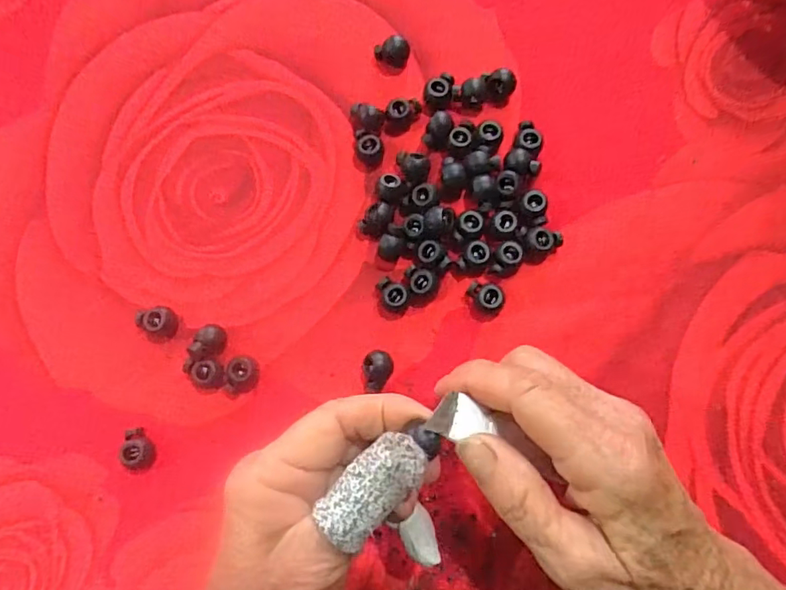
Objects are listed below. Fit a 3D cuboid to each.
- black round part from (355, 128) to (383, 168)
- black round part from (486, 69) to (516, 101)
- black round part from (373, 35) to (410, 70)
[{"bbox_3d":[-0.013,-0.080,0.287,0.015,0.011,0.016,4,79,1],"label":"black round part"},{"bbox_3d":[0.058,-0.113,0.288,0.016,0.013,0.014,3,79,0],"label":"black round part"},{"bbox_3d":[0.000,-0.135,0.295,0.019,0.013,0.012,5,79,1],"label":"black round part"}]

